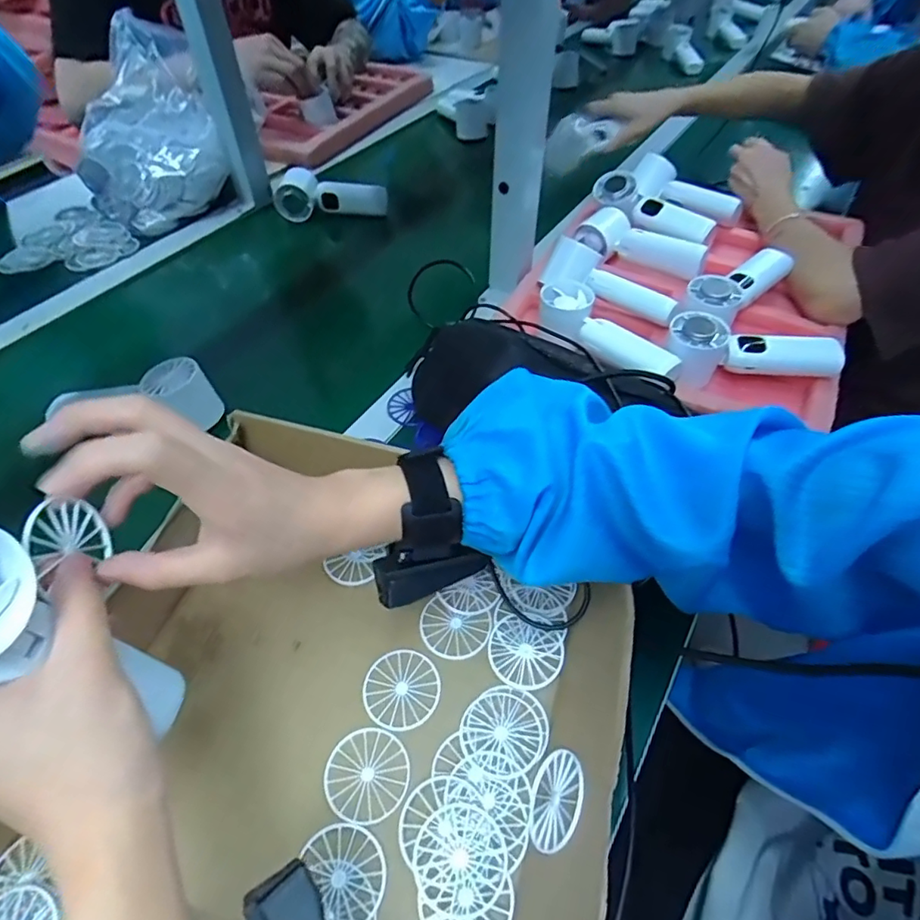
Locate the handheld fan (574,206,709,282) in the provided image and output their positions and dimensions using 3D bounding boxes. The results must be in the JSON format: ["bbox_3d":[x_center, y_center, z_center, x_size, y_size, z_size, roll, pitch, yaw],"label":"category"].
[{"bbox_3d":[0.211,-0.257,0.645,0.152,0.042,0.044,24,54,18],"label":"handheld fan"}]

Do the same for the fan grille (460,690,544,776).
[{"bbox_3d":[0.027,0.171,0.345,0.050,0.004,0.046,1,51,-1],"label":"fan grille"}]

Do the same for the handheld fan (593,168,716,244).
[{"bbox_3d":[0.240,-0.318,0.685,0.159,0.034,0.055,33,57,23],"label":"handheld fan"}]

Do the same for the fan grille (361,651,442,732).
[{"bbox_3d":[-0.039,0.152,0.365,0.050,0.004,0.048,1,51,-1],"label":"fan grille"}]

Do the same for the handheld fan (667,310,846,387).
[{"bbox_3d":[0.276,-0.107,0.528,0.154,0.045,0.058,0,51,-1],"label":"handheld fan"}]

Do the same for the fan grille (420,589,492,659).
[{"bbox_3d":[-0.003,0.116,0.391,0.048,0.005,0.048,-23,55,-19],"label":"fan grille"}]

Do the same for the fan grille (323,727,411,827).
[{"bbox_3d":[-0.057,0.194,0.337,0.051,0.007,0.049,1,51,-1],"label":"fan grille"}]

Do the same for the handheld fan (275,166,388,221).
[{"bbox_3d":[-0.182,-0.375,0.779,0.155,0.058,0.033,4,51,2],"label":"handheld fan"}]

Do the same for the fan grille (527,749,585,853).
[{"bbox_3d":[0.054,0.190,0.307,0.004,0.046,0.049,28,50,-10],"label":"fan grille"}]

